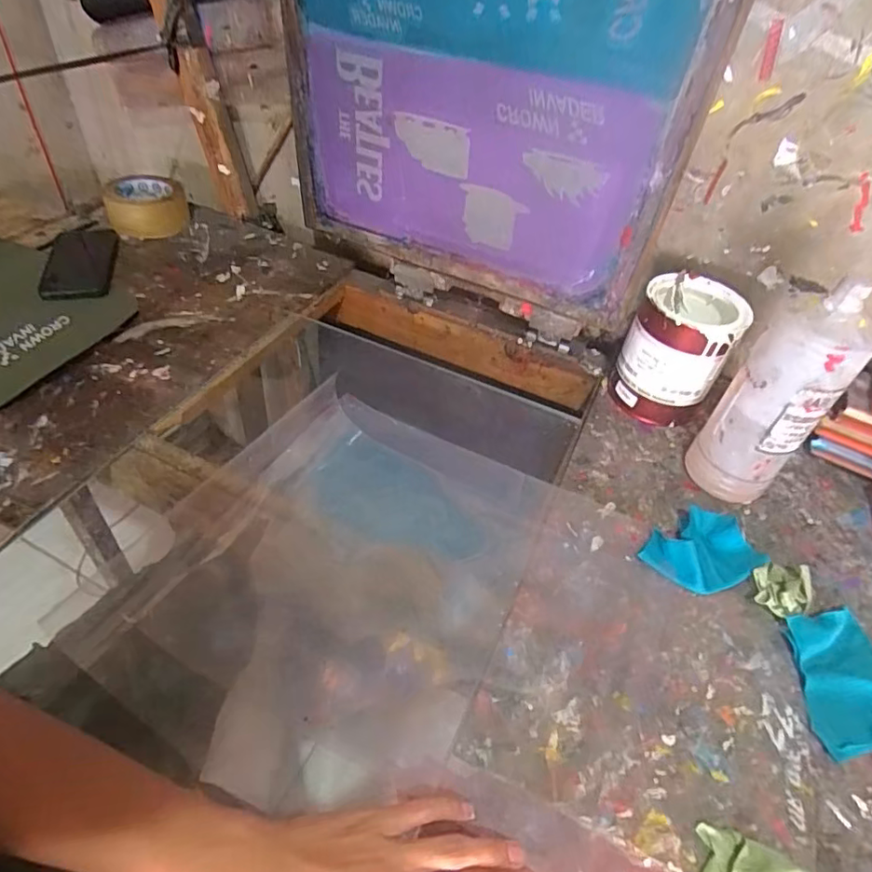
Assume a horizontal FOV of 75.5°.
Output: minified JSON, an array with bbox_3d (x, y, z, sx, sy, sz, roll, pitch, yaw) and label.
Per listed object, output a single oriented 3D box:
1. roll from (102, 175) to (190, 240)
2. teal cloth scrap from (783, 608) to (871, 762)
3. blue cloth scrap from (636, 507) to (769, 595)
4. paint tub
[{"bbox_3d":[-0.447,-0.357,0.868,0.117,0.045,0.130,-14,50,-20],"label":"roll"},{"bbox_3d":[0.332,0.195,0.456,0.097,0.014,0.099,-7,48,-14],"label":"teal cloth scrap"},{"bbox_3d":[0.248,0.107,0.520,0.097,0.019,0.075,-22,53,-26],"label":"blue cloth scrap"},{"bbox_3d":[0.273,-0.098,0.648,0.105,0.134,0.110,4,46,-4],"label":"paint tub"}]

